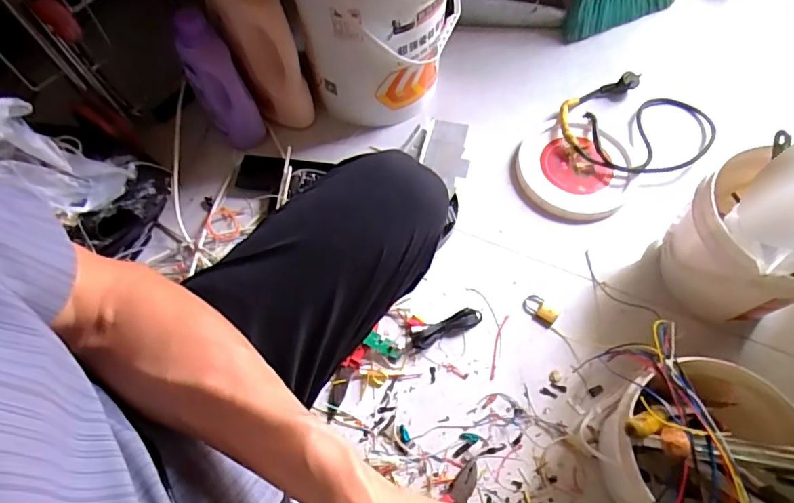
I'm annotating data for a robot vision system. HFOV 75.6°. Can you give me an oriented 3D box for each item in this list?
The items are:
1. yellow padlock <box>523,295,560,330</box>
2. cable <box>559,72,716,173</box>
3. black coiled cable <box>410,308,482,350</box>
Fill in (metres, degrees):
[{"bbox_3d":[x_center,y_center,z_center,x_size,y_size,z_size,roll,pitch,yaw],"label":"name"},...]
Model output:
[{"bbox_3d":[0.242,0.099,0.859,0.038,0.012,0.060,-37,68,-17],"label":"yellow padlock"},{"bbox_3d":[0.483,-0.255,1.020,0.301,0.035,0.244,-27,65,-12],"label":"cable"},{"bbox_3d":[0.082,0.127,0.844,0.125,0.019,0.033,-25,65,-11],"label":"black coiled cable"}]

